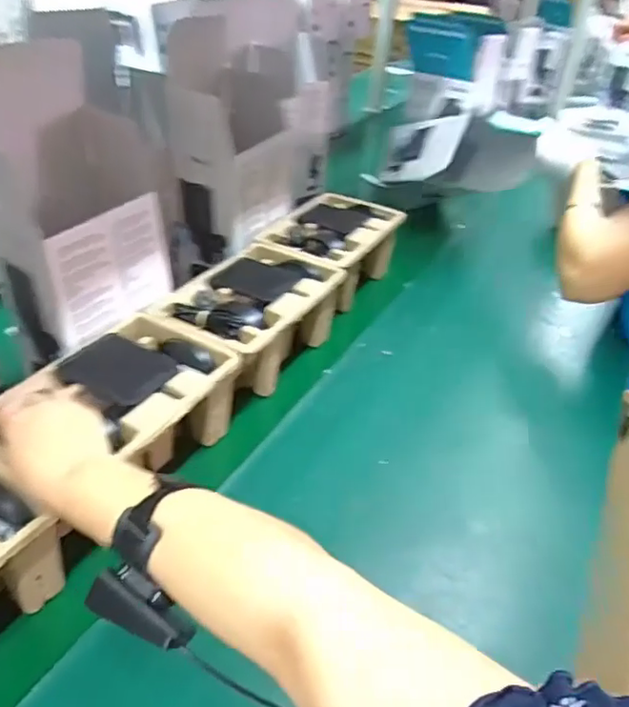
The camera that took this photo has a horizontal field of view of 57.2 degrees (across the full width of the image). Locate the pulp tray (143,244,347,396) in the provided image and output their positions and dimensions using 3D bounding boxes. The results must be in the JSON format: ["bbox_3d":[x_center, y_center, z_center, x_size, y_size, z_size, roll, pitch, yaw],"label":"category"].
[{"bbox_3d":[-0.070,-0.049,0.735,0.154,0.105,0.245,20,41,21],"label":"pulp tray"}]

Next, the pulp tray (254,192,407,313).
[{"bbox_3d":[0.027,-0.160,0.901,0.149,0.104,0.228,20,42,22],"label":"pulp tray"}]

